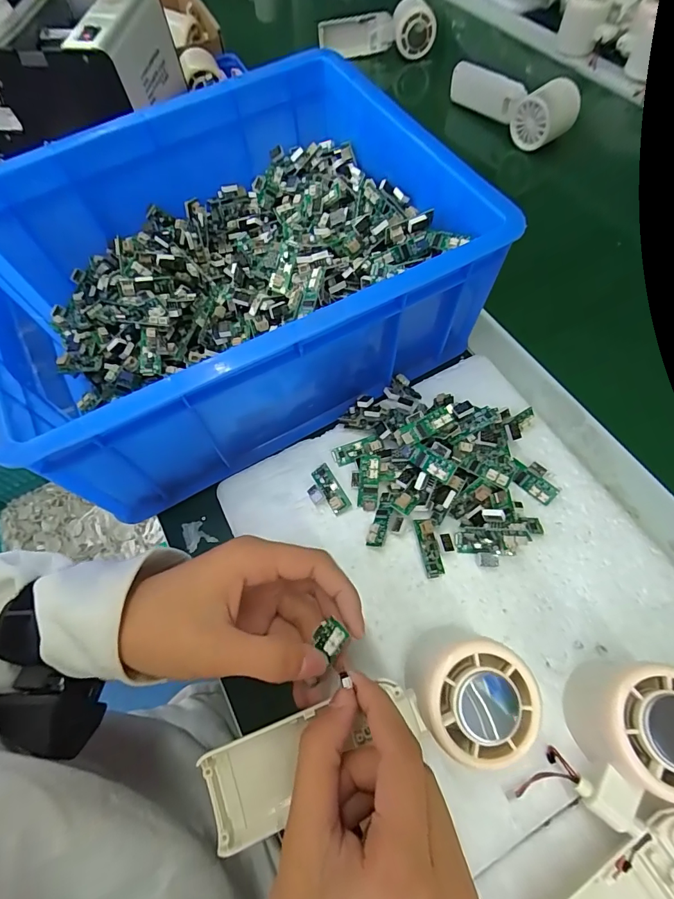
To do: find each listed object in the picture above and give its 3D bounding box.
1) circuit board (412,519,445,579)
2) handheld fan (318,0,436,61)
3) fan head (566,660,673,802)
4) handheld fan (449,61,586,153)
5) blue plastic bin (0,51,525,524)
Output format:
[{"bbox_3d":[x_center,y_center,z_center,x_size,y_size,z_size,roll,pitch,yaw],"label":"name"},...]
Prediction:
[{"bbox_3d":[0.063,0.067,0.285,0.012,0.008,0.039,-11,63,-2],"label":"circuit board"},{"bbox_3d":[0.059,-0.627,0.623,0.169,0.053,0.046,8,64,7],"label":"handheld fan"},{"bbox_3d":[0.155,0.141,0.217,0.056,0.056,0.053,-1,63,3],"label":"fan head"},{"bbox_3d":[0.208,-0.433,0.511,0.048,0.053,0.175,-35,67,-14],"label":"handheld fan"},{"bbox_3d":[-0.080,-0.138,0.331,0.328,0.130,0.249,-26,65,-9],"label":"blue plastic bin"}]

